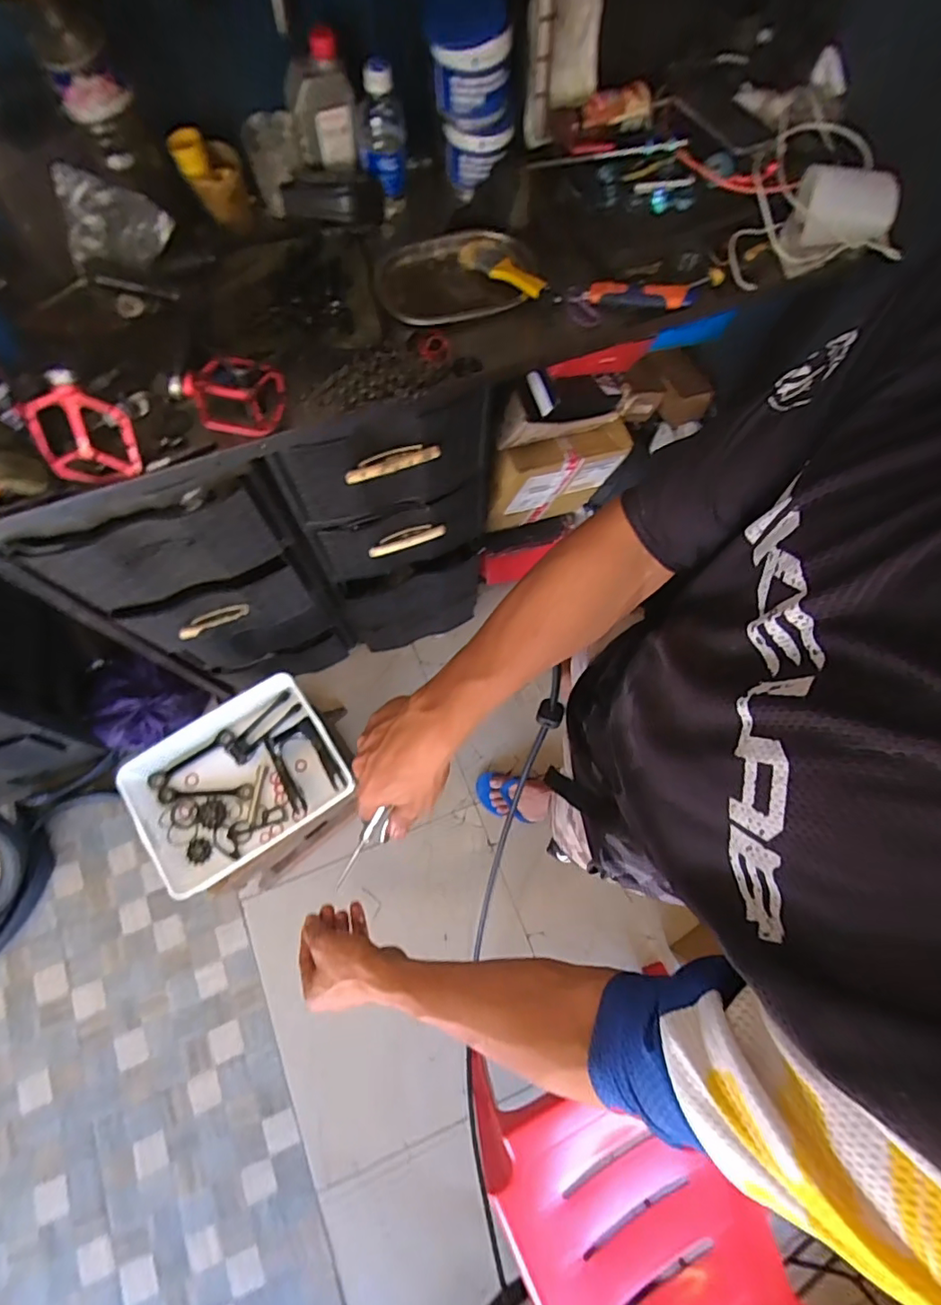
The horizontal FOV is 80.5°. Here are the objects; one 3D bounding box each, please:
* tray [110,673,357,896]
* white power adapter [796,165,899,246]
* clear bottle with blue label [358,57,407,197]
[{"bbox_3d":[-0.402,0.229,0.982,0.347,0.068,0.270,-31,76,-11],"label":"tray"},{"bbox_3d":[0.505,-0.602,0.753,0.118,0.071,0.069,0,71,0],"label":"white power adapter"},{"bbox_3d":[-0.120,-0.701,0.740,0.063,0.130,0.053,-4,72,-3],"label":"clear bottle with blue label"}]

